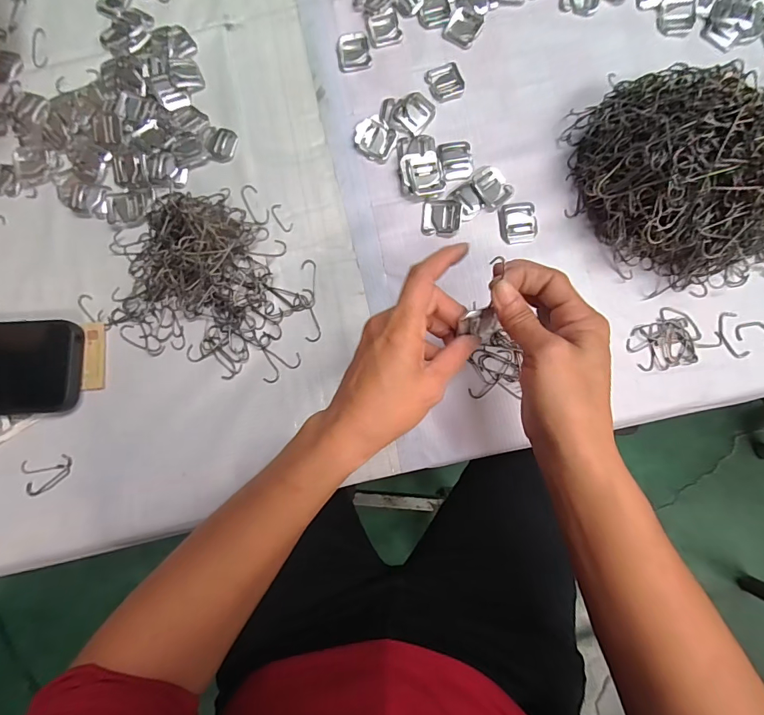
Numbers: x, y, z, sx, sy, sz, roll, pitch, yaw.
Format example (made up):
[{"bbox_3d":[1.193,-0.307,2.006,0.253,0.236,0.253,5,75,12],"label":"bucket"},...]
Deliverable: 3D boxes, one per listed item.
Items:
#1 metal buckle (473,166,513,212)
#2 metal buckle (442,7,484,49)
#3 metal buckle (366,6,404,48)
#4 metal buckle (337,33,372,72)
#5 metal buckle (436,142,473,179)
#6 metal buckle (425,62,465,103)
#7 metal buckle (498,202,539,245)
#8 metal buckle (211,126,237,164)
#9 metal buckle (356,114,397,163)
[{"bbox_3d":[0.098,-0.150,0.361,0.030,0.004,0.039,-22,82,0],"label":"metal buckle"},{"bbox_3d":[0.077,-0.313,0.391,0.030,0.005,0.036,25,84,6],"label":"metal buckle"},{"bbox_3d":[0.002,-0.316,0.394,0.031,0.004,0.038,-15,82,1],"label":"metal buckle"},{"bbox_3d":[-0.027,-0.293,0.393,0.031,0.004,0.038,-12,82,1],"label":"metal buckle"},{"bbox_3d":[0.067,-0.179,0.373,0.030,0.005,0.039,-8,82,2],"label":"metal buckle"},{"bbox_3d":[0.059,-0.256,0.383,0.032,0.004,0.035,-17,82,0],"label":"metal buckle"},{"bbox_3d":[0.120,-0.119,0.362,0.032,0.004,0.035,-7,82,2],"label":"metal buckle"},{"bbox_3d":[-0.148,-0.199,0.385,0.022,0.004,0.032,8,83,4],"label":"metal buckle"},{"bbox_3d":[-0.006,-0.199,0.375,0.036,0.009,0.034,31,85,6],"label":"metal buckle"}]

